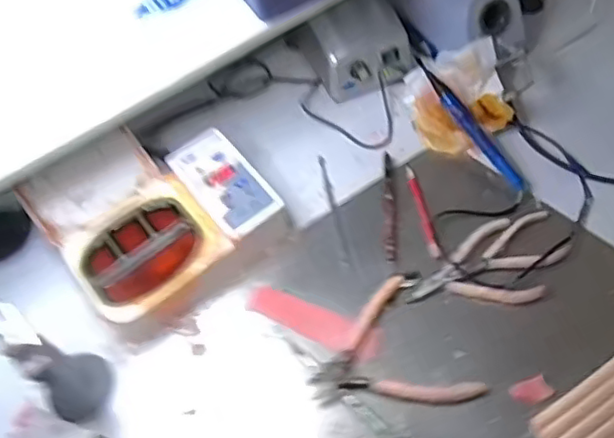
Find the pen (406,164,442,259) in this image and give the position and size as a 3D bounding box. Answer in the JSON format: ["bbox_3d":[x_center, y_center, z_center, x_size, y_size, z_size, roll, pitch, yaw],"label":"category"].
[{"bbox_3d":[0.115,-0.010,0.636,0.011,0.007,0.112,-10,61,-1],"label":"pen"}]

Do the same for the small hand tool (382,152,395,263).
[{"bbox_3d":[0.083,-0.012,0.643,0.011,0.009,0.120,2,62,5],"label":"small hand tool"}]

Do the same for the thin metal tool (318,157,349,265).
[{"bbox_3d":[0.027,-0.012,0.656,0.007,0.007,0.132,-11,62,-2],"label":"thin metal tool"}]

